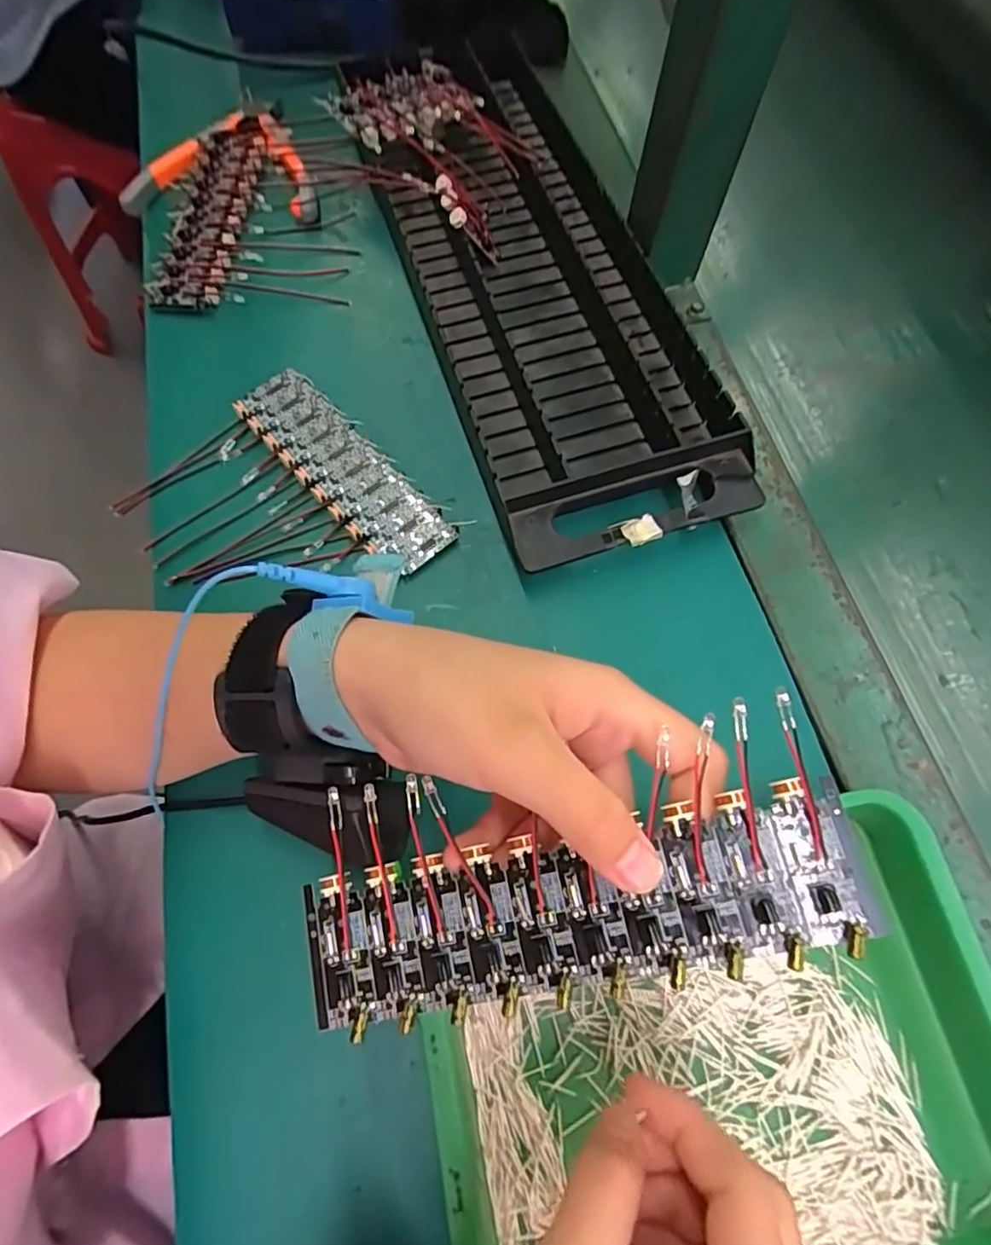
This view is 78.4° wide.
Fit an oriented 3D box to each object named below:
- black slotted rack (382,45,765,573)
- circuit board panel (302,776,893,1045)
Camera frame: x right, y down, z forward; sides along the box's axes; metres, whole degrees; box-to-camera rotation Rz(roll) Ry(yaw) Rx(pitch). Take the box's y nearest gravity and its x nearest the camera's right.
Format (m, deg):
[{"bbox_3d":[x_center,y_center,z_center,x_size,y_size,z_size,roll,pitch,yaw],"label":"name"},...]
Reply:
[{"bbox_3d":[0.024,-0.213,0.377,0.137,0.042,0.387,-15,71,-9],"label":"black slotted rack"},{"bbox_3d":[0.021,0.084,0.177,0.162,0.004,0.044,-15,73,9],"label":"circuit board panel"}]

